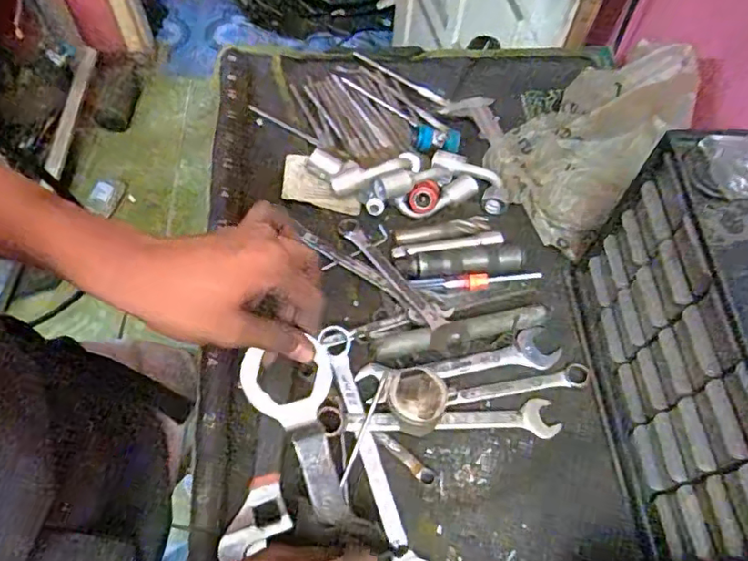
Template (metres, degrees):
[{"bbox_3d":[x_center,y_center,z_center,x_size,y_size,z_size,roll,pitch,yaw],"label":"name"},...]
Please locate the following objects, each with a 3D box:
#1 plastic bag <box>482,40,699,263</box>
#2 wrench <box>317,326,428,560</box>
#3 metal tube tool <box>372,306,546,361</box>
[{"bbox_3d":[0.223,-0.160,0.617,0.170,0.138,0.188,41,68,18],"label":"plastic bag"},{"bbox_3d":[-0.002,0.155,0.502,0.039,0.013,0.247,-16,65,-10],"label":"wrench"},{"bbox_3d":[0.088,0.050,0.558,0.175,0.027,0.022,-11,63,-8],"label":"metal tube tool"}]

